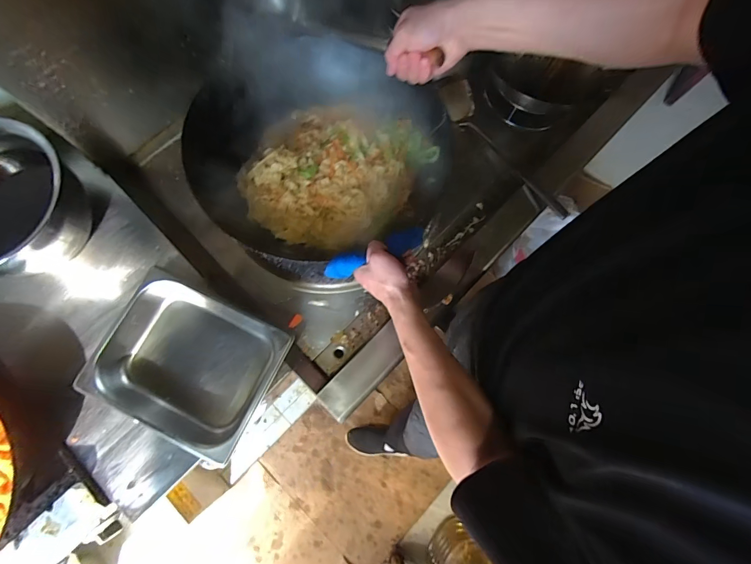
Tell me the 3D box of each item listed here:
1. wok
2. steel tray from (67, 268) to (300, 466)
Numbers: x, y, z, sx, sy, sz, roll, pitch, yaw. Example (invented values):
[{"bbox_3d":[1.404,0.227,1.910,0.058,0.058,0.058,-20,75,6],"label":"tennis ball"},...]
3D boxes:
[{"bbox_3d":[-0.110,-0.226,0.659,0.387,0.169,0.404,0,75,-2],"label":"wok"},{"bbox_3d":[-0.366,0.160,0.709,0.316,0.096,0.269,28,76,5],"label":"steel tray"}]

